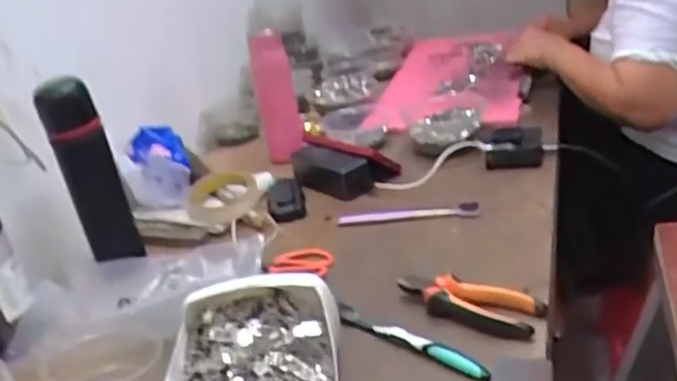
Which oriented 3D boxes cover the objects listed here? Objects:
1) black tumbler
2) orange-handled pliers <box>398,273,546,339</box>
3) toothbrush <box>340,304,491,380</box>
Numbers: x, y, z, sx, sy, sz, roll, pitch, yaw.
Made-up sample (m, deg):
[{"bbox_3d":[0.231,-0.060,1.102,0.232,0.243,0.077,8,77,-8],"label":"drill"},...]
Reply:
[{"bbox_3d":[-0.309,-0.016,0.854,0.067,0.237,0.056,-18,26,-16],"label":"black tumbler"},{"bbox_3d":[0.129,0.109,0.682,0.143,0.027,0.057,9,31,36],"label":"orange-handled pliers"},{"bbox_3d":[0.067,0.140,0.647,0.172,0.010,0.020,14,34,41],"label":"toothbrush"}]

